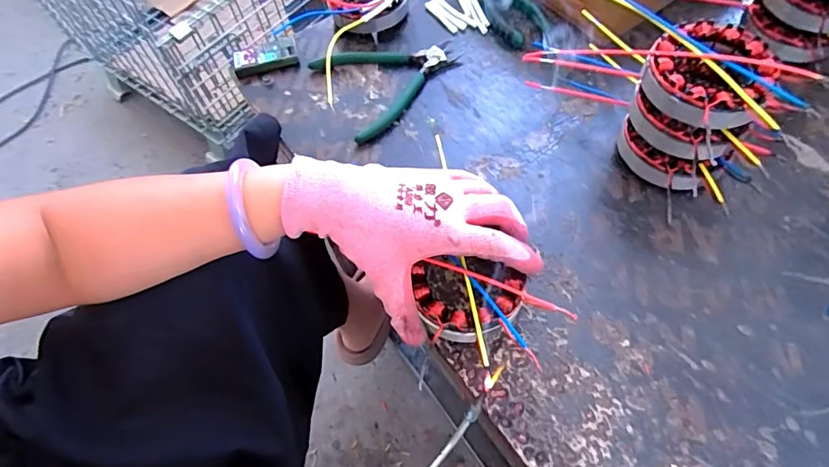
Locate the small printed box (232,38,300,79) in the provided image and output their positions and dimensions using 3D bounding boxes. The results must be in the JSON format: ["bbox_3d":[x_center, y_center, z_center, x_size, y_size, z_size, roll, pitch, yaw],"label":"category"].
[{"bbox_3d":[-0.157,-0.183,0.509,0.065,0.016,0.029,-17,61,-5],"label":"small printed box"}]

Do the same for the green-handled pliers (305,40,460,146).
[{"bbox_3d":[-0.022,-0.160,0.482,0.134,0.012,0.113,-29,63,-11],"label":"green-handled pliers"}]

